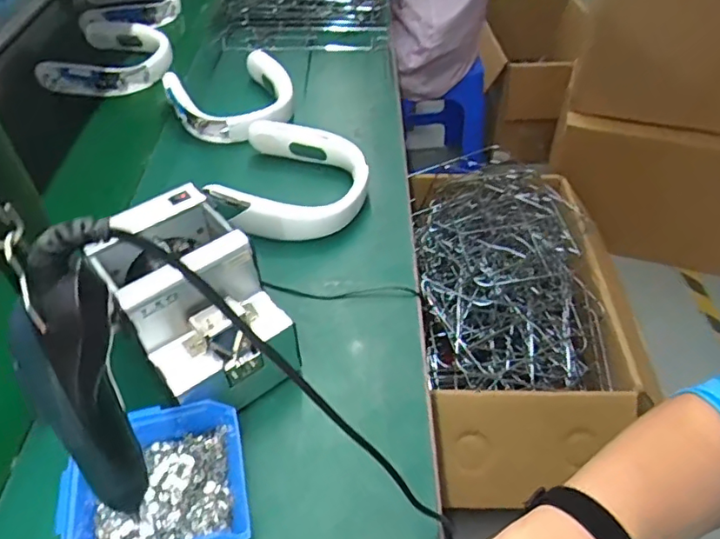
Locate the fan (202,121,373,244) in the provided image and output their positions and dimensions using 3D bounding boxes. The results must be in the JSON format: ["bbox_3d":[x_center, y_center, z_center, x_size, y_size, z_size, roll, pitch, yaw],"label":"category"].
[{"bbox_3d":[-0.091,-0.119,0.764,0.198,0.053,0.204,10,46,9],"label":"fan"}]

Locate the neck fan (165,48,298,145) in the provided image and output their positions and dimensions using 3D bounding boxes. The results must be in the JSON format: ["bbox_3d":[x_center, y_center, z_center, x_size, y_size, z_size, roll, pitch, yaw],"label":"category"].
[{"bbox_3d":[-0.201,-0.286,0.929,0.197,0.045,0.222,-27,52,-25],"label":"neck fan"}]

